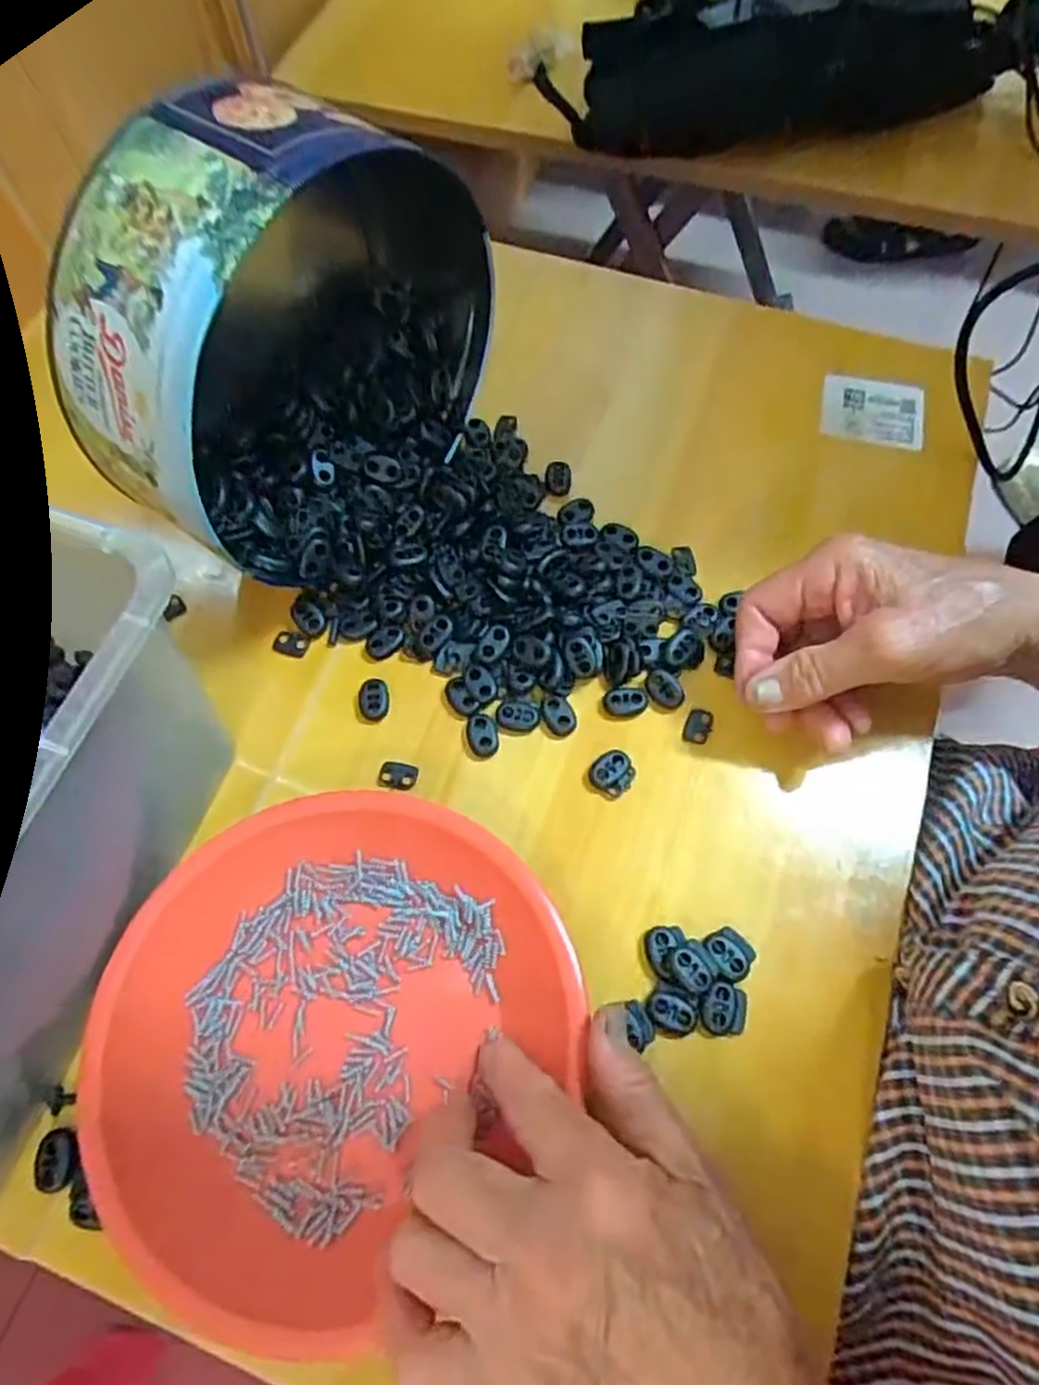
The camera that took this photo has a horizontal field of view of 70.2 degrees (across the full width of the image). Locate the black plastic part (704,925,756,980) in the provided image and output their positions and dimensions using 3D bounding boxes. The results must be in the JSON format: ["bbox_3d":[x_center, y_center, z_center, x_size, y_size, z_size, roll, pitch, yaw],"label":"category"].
[{"bbox_3d":[0.092,0.113,0.321,0.017,0.005,0.021,-39,71,-14],"label":"black plastic part"}]

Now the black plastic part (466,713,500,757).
[{"bbox_3d":[-0.018,0.021,0.365,0.014,0.005,0.021,-13,67,-5],"label":"black plastic part"}]

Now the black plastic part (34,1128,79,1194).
[{"bbox_3d":[-0.185,0.187,0.295,0.014,0.005,0.021,-12,67,-5],"label":"black plastic part"}]

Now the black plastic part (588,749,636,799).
[{"bbox_3d":[0.044,0.038,0.355,0.020,0.006,0.020,36,72,15],"label":"black plastic part"}]

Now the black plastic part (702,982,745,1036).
[{"bbox_3d":[0.087,0.134,0.313,0.019,0.007,0.020,16,68,7],"label":"black plastic part"}]

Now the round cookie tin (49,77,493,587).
[{"bbox_3d":[-0.098,-0.156,0.329,0.088,0.169,0.186,33,71,14],"label":"round cookie tin"}]

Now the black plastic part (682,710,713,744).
[{"bbox_3d":[0.088,0.016,0.364,0.012,0.004,0.019,20,68,9],"label":"black plastic part"}]

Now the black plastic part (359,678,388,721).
[{"bbox_3d":[-0.074,0.003,0.373,0.014,0.004,0.021,-6,67,-2],"label":"black plastic part"}]

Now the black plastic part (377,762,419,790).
[{"bbox_3d":[-0.059,0.040,0.357,0.019,0.004,0.013,7,67,4],"label":"black plastic part"}]

